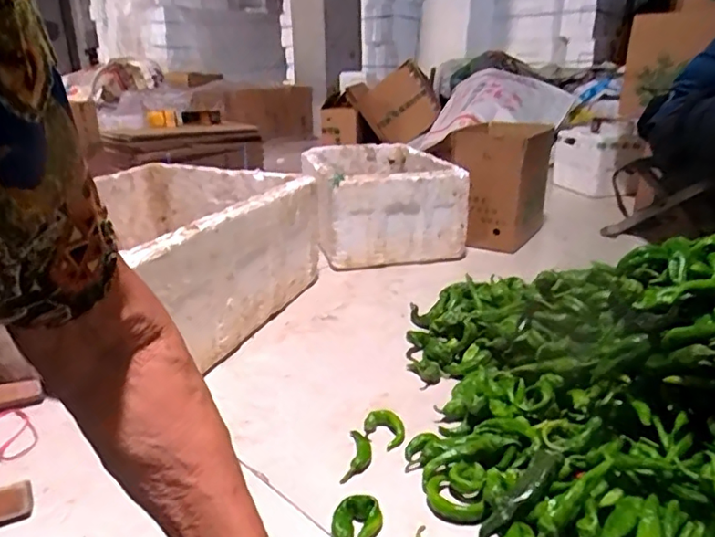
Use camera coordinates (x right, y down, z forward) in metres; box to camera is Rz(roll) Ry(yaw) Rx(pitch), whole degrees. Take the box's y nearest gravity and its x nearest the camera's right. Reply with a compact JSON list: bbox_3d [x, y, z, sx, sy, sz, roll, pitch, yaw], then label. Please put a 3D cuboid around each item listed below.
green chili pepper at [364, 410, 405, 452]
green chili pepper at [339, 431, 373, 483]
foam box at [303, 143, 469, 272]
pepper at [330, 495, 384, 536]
[{"bbox_3d":[0.041,0.218,0.763,0.055,0.025,0.048,17,27,38],"label":"green chili pepper"},{"bbox_3d":[0.001,0.238,0.715,0.033,0.019,0.089,2,21,7],"label":"green chili pepper"},{"bbox_3d":[0.059,-0.195,1.588,0.369,0.239,0.536,-4,21,-8],"label":"foam box"},{"bbox_3d":[-0.009,0.275,0.595,0.041,0.033,0.071,19,28,42],"label":"pepper"}]

